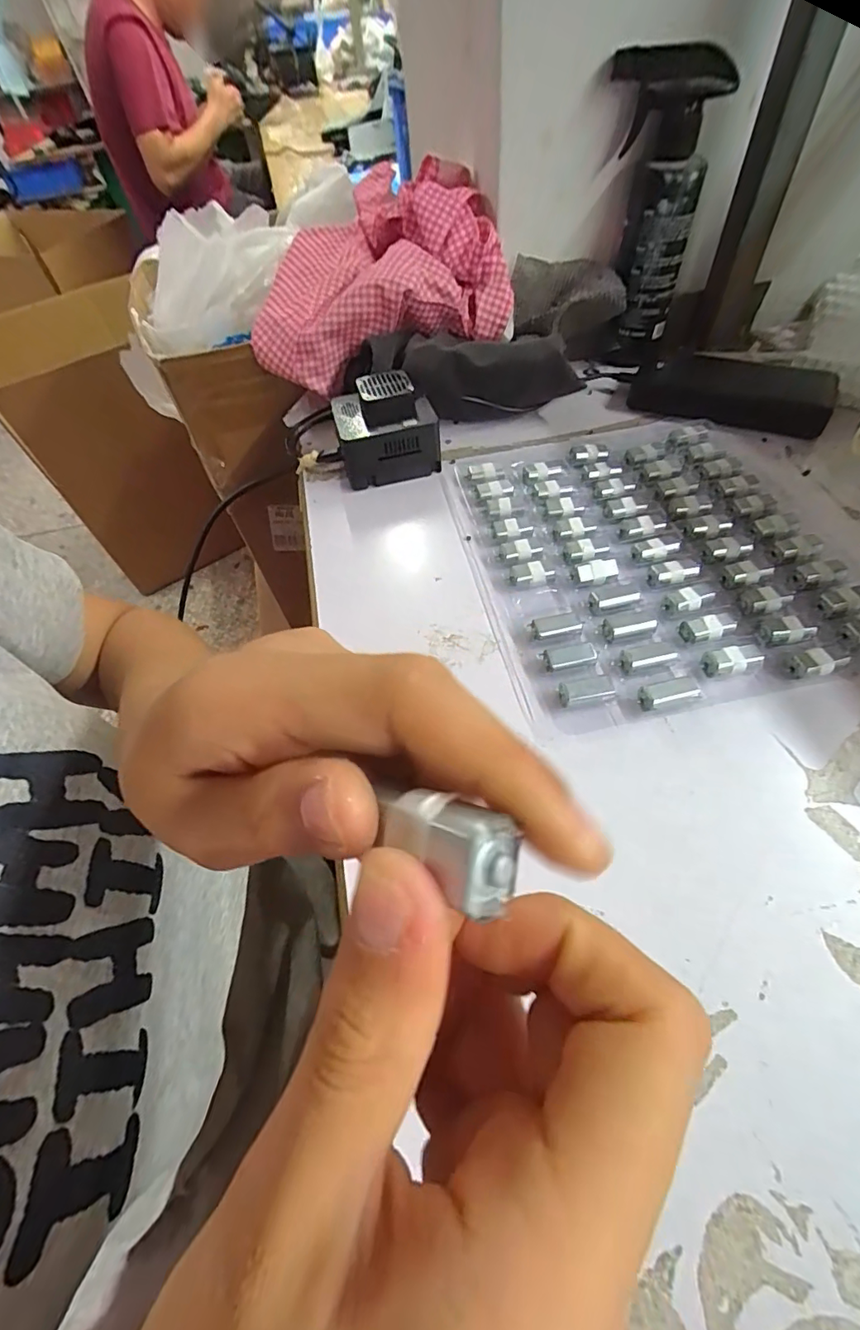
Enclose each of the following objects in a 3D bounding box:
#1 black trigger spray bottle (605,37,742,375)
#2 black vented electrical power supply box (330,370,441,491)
[{"bbox_3d":[0.190,-0.388,0.450,0.079,0.205,0.064,24,61,21],"label":"black trigger spray bottle"},{"bbox_3d":[-0.036,-0.191,0.414,0.081,0.060,0.072,-10,54,-1],"label":"black vented electrical power supply box"}]

